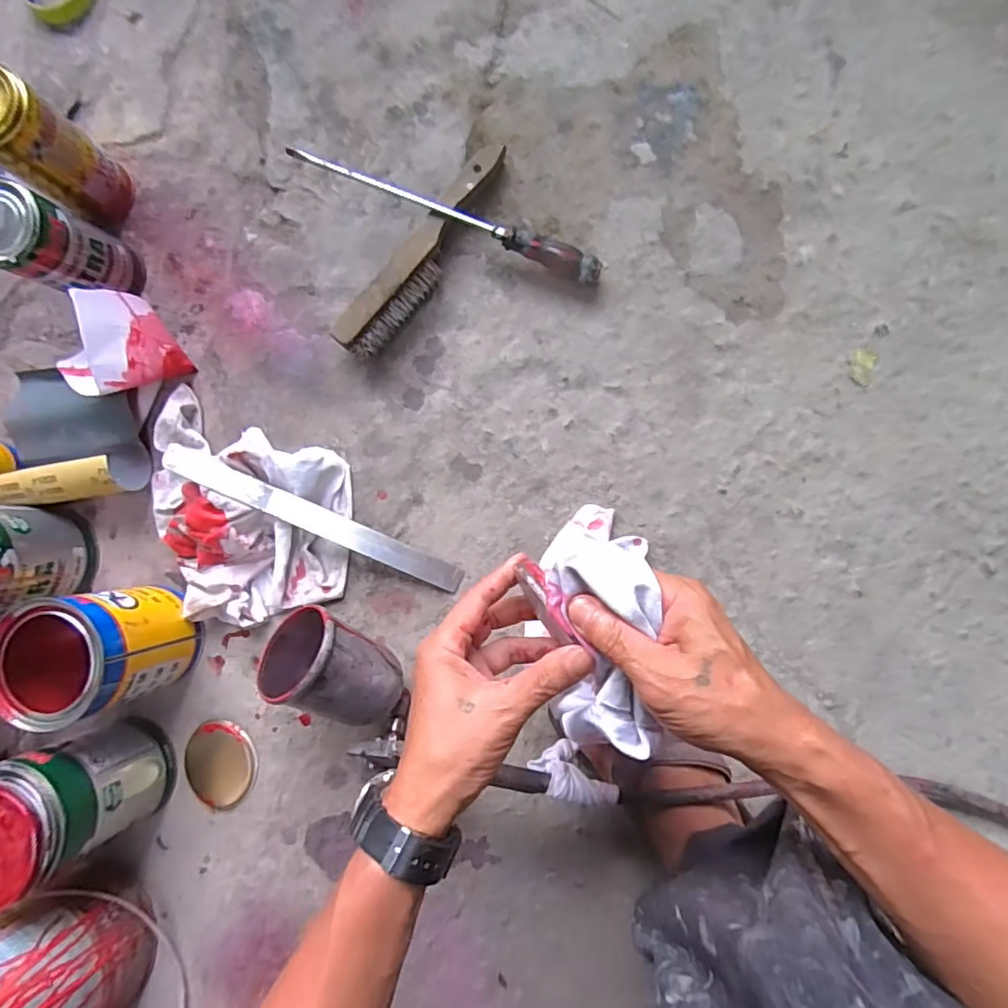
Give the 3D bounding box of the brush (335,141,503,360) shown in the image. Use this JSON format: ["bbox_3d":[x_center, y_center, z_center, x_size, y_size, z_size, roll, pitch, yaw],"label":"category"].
[{"bbox_3d":[-0.074,-0.245,0.553,0.051,0.041,0.248,39,93,2],"label":"brush"}]

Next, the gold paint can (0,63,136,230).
[{"bbox_3d":[-0.431,-0.334,0.536,0.064,0.148,0.073,35,93,2],"label":"gold paint can"}]

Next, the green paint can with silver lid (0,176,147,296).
[{"bbox_3d":[-0.421,-0.239,0.534,0.071,0.133,0.070,0,91,4],"label":"green paint can with silver lid"}]

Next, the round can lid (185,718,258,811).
[{"bbox_3d":[-0.281,0.261,0.558,0.080,0.006,0.083,-2,87,14],"label":"round can lid"}]

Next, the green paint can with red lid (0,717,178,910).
[{"bbox_3d":[-0.392,0.264,0.497,0.102,0.135,0.107,-24,88,4],"label":"green paint can with red lid"}]

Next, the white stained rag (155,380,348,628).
[{"bbox_3d":[-0.252,0.003,0.548,0.194,0.078,0.235,-3,91,4],"label":"white stained rag"}]

